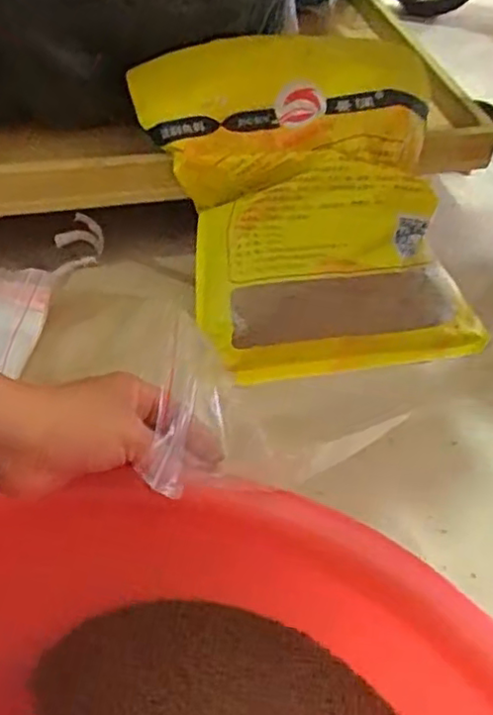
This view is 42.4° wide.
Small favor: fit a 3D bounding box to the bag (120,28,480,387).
[{"bbox_3d":[0.068,-0.165,0.698,0.334,0.090,0.369,-9,84,-7],"label":"bag"}]

